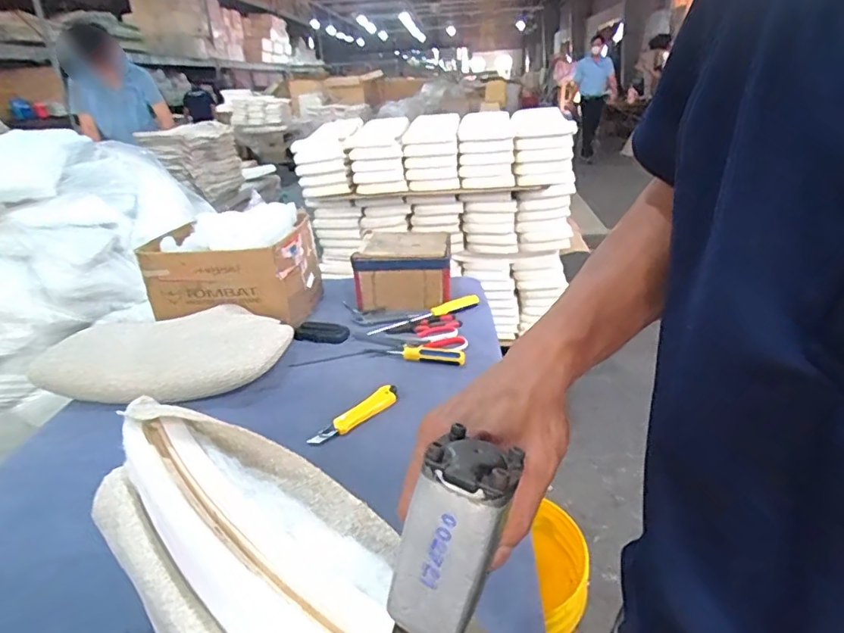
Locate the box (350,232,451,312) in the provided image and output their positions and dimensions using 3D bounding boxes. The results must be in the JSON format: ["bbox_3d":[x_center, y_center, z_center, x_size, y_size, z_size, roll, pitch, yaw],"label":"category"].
[{"bbox_3d":[-0.043,-0.108,1.229,0.217,0.127,0.170,-4,26,-1],"label":"box"}]

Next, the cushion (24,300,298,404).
[{"bbox_3d":[-0.473,0.069,0.987,0.444,0.069,0.237,0,26,7],"label":"cushion"}]

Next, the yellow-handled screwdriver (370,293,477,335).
[{"bbox_3d":[0.010,-0.008,1.158,0.269,0.022,0.036,-14,28,-22],"label":"yellow-handled screwdriver"}]

